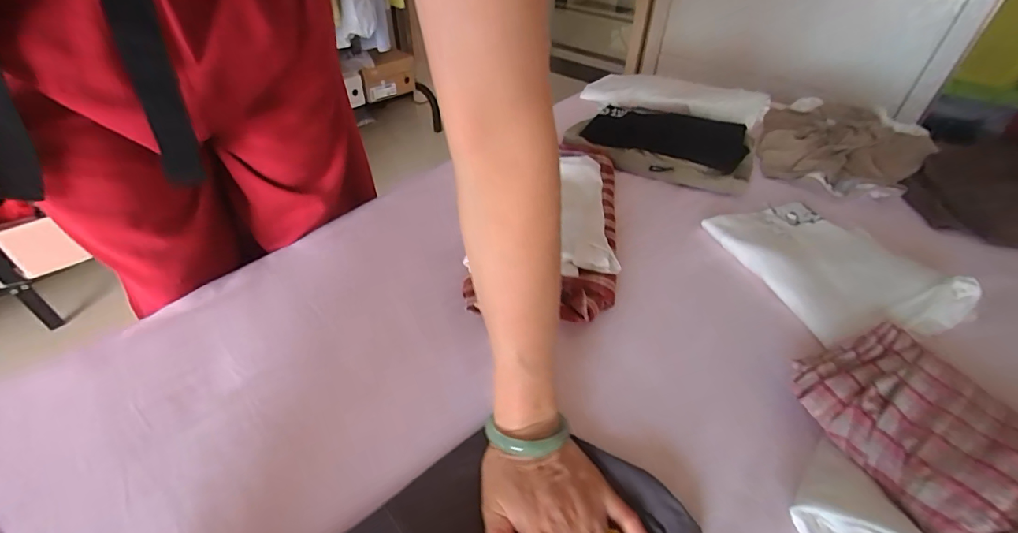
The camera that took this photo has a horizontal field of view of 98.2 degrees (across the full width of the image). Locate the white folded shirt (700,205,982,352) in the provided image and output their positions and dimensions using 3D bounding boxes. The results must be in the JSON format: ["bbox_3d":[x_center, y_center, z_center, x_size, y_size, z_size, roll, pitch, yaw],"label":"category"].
[{"bbox_3d":[0.385,-0.009,0.535,0.176,0.057,0.239,-11,44,-14],"label":"white folded shirt"}]

